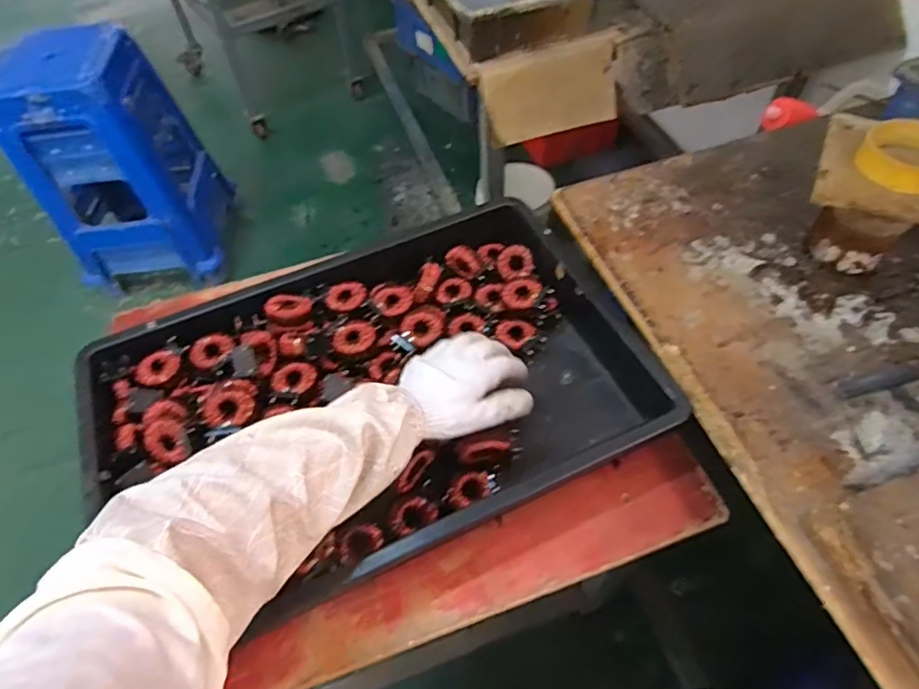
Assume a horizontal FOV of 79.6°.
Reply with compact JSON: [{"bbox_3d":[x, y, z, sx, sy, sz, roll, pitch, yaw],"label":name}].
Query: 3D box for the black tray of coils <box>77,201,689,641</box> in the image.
[{"bbox_3d":[-0.097,0.050,0.599,0.541,0.080,0.359,-22,56,-12],"label":"black tray of coils"}]

